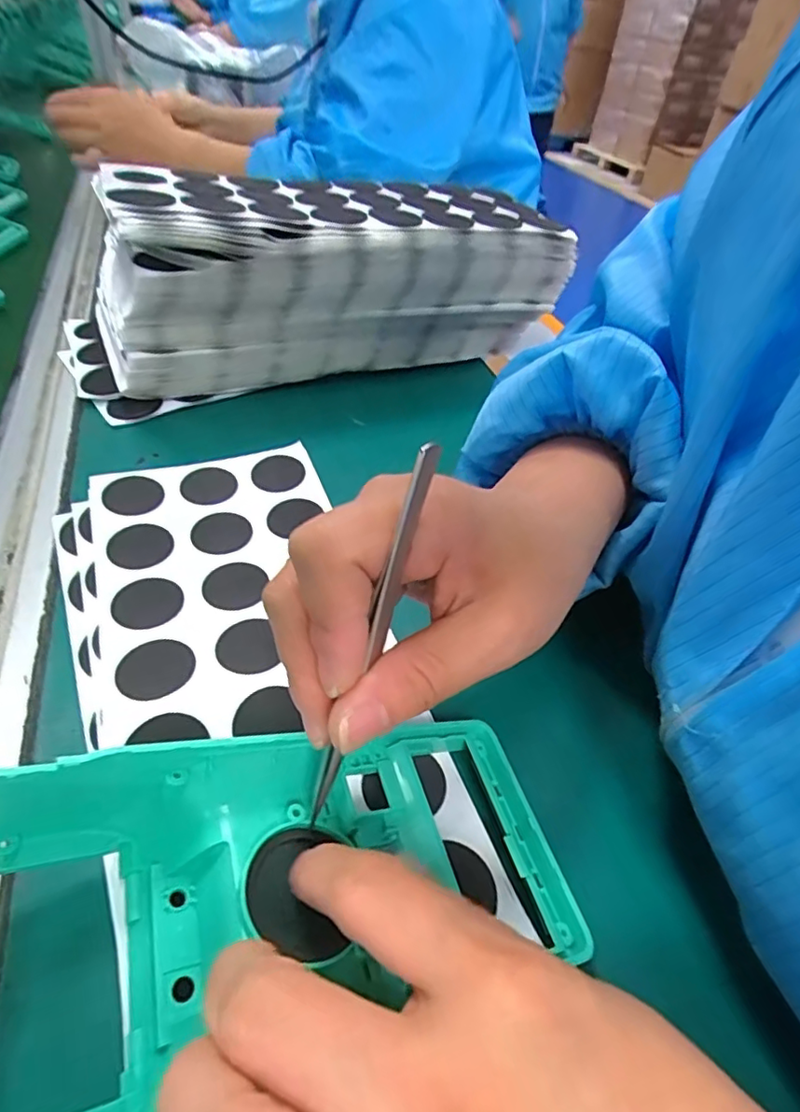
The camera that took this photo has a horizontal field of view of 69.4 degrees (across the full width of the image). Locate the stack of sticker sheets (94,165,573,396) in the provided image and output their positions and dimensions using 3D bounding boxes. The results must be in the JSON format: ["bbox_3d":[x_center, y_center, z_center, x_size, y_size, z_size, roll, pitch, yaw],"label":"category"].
[{"bbox_3d":[-0.050,-0.195,0.402,0.326,0.110,0.126,-12,47,-19],"label":"stack of sticker sheets"}]

